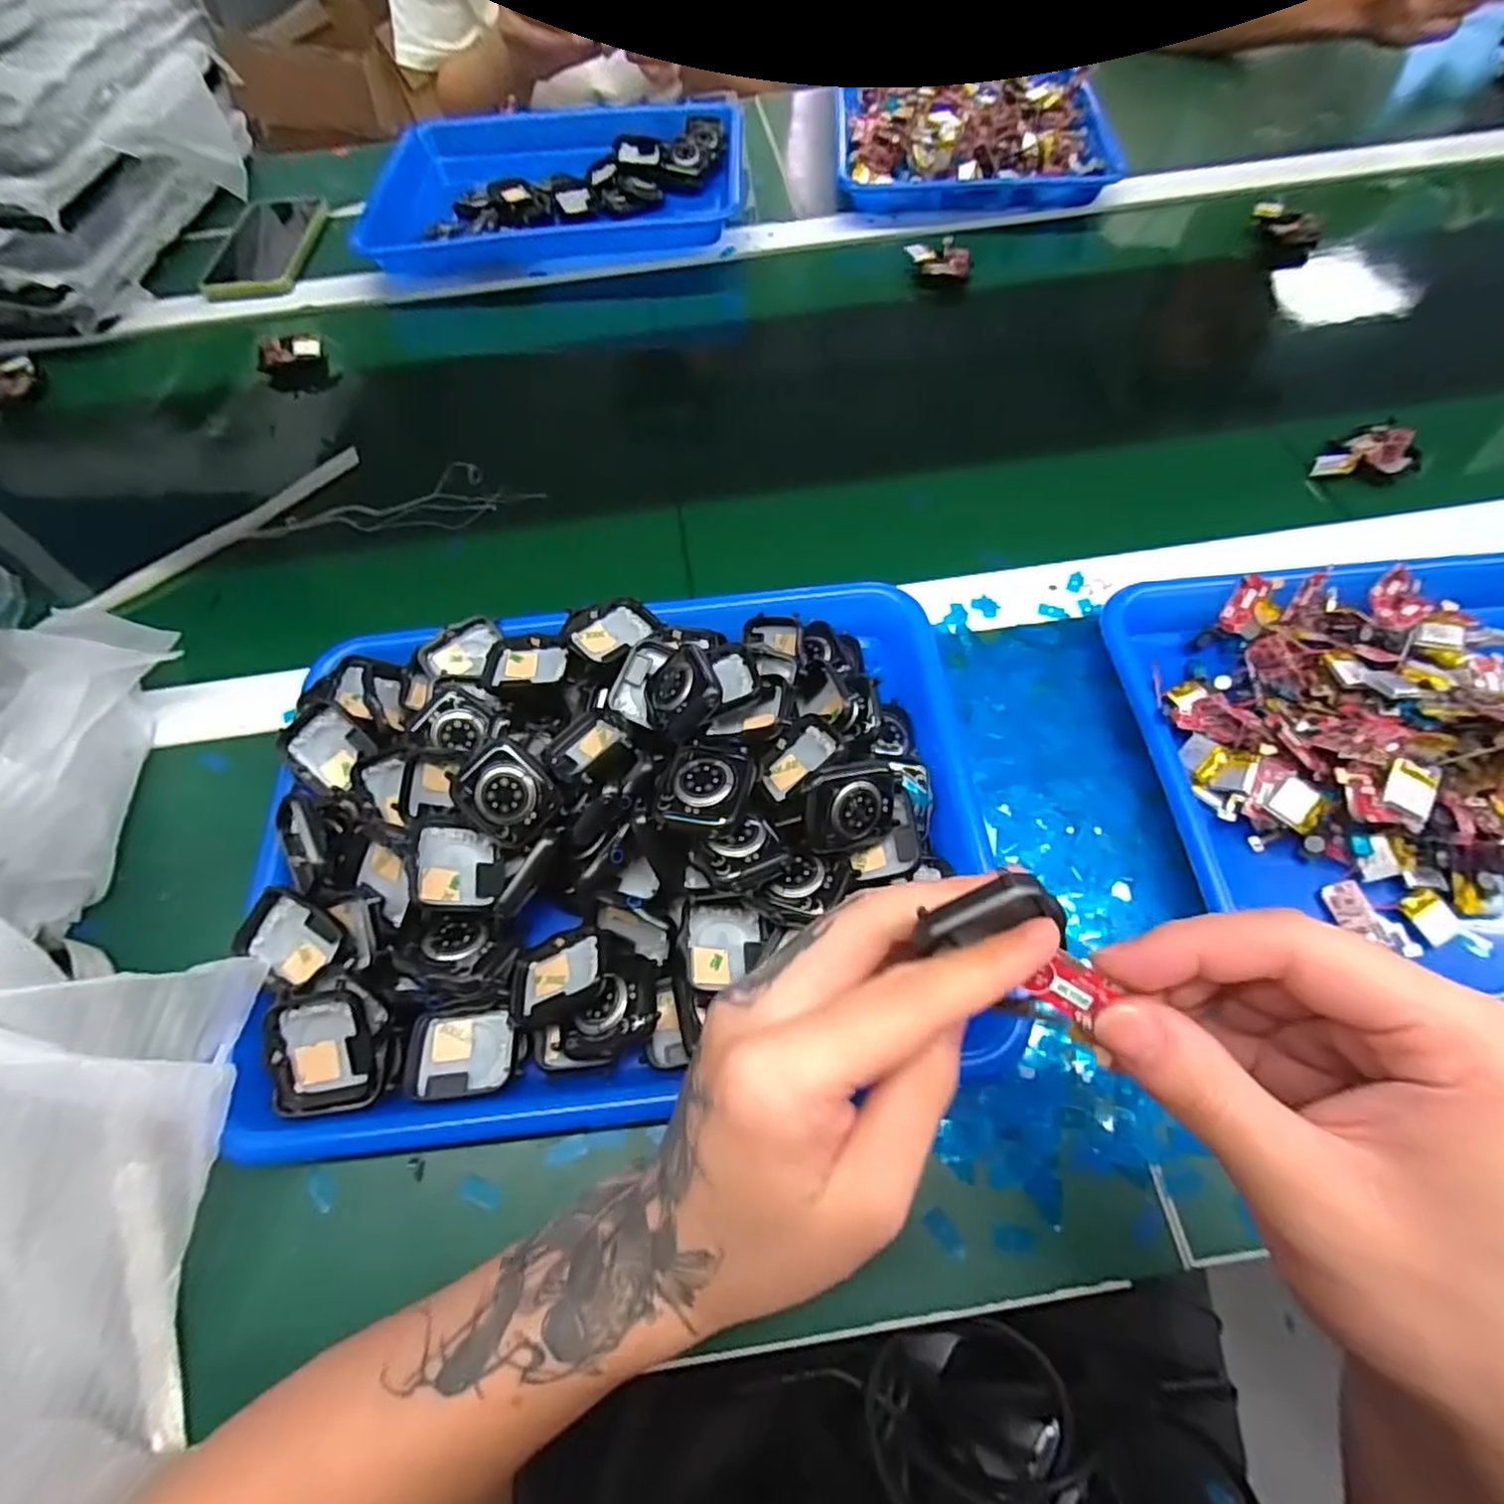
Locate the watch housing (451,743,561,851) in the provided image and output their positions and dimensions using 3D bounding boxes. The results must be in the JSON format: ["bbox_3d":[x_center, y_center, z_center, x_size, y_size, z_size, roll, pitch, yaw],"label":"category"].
[{"bbox_3d":[-0.107,0.019,0.301,0.036,0.007,0.042,-41,94,-10],"label":"watch housing"}]

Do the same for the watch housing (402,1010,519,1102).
[{"bbox_3d":[-0.119,0.125,0.287,0.045,0.009,0.033,-3,62,2],"label":"watch housing"}]

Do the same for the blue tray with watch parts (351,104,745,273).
[{"bbox_3d":[-0.177,-0.537,0.652,0.329,0.047,0.245,-8,62,-1],"label":"blue tray with watch parts"}]

